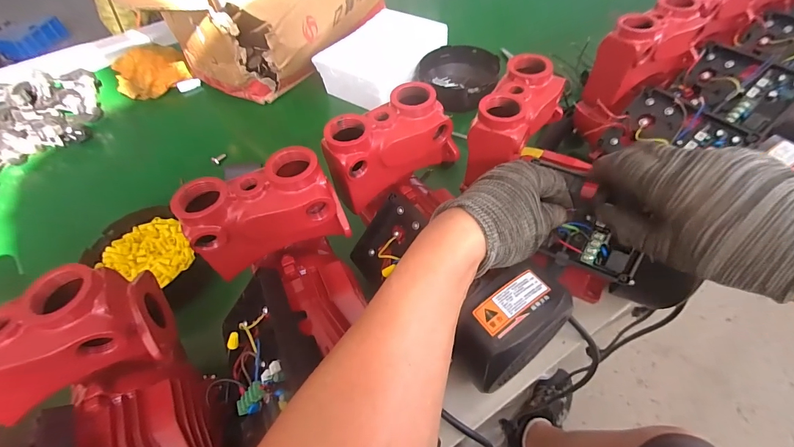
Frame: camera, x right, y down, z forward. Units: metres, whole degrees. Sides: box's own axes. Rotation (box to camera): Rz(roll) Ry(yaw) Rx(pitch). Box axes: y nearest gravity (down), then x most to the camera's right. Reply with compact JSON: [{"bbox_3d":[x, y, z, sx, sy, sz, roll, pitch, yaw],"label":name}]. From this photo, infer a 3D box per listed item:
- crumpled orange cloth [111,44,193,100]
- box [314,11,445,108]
[{"bbox_3d":[-0.511,-0.316,0.732,0.075,0.072,0.136,35,63,26],"label":"crumpled orange cloth"},{"bbox_3d":[-0.026,-0.327,0.691,0.179,0.074,0.237,28,60,23],"label":"box"}]

